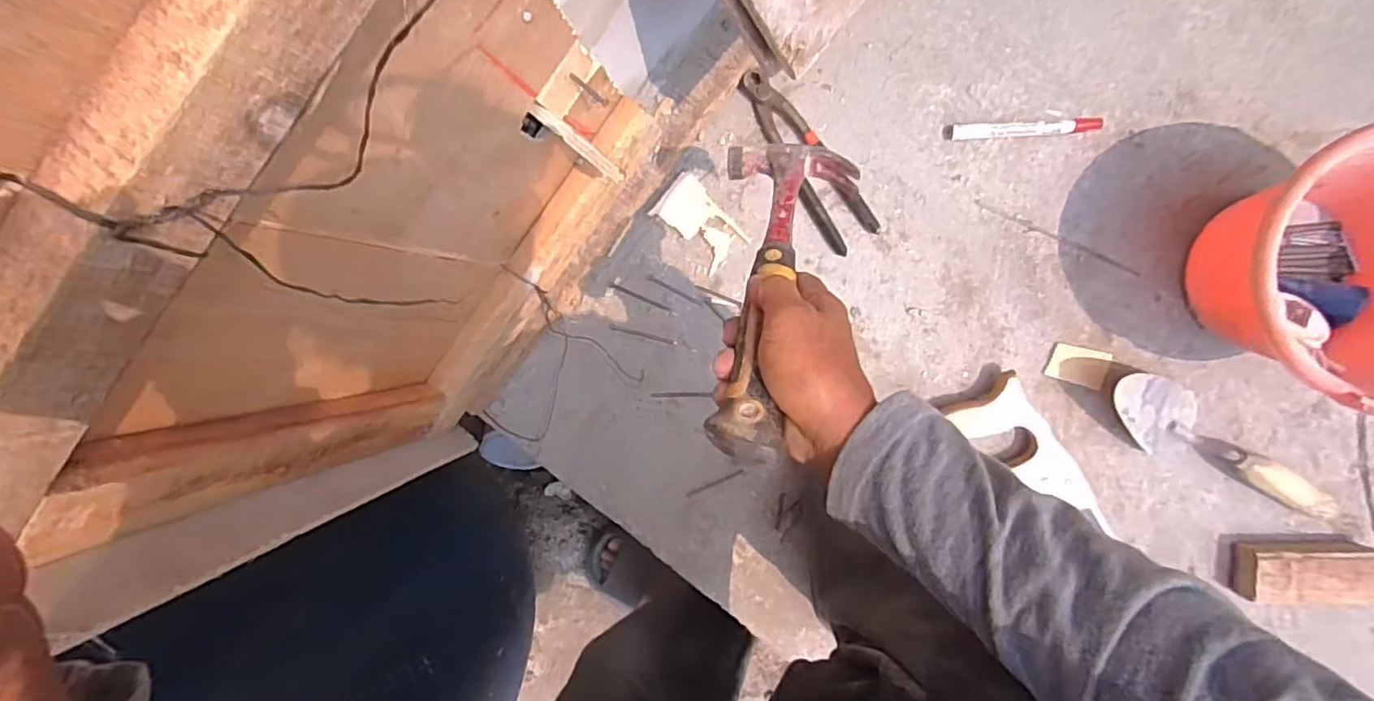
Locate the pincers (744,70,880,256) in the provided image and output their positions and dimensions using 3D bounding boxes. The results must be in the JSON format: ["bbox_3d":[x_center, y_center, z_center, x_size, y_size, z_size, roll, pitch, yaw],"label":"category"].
[{"bbox_3d":[0.129,-0.211,0.688,0.052,0.022,0.220,-35,90,6],"label":"pincers"}]

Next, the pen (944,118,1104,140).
[{"bbox_3d":[0.357,-0.237,0.660,0.155,0.013,0.016,-1,94,5],"label":"pen"}]

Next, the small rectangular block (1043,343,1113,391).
[{"bbox_3d":[0.427,0.017,0.676,0.060,0.007,0.041,14,95,4],"label":"small rectangular block"}]

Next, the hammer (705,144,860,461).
[{"bbox_3d":[0.057,-0.052,0.403,0.091,0.029,0.271,12,51,4],"label":"hammer"}]

